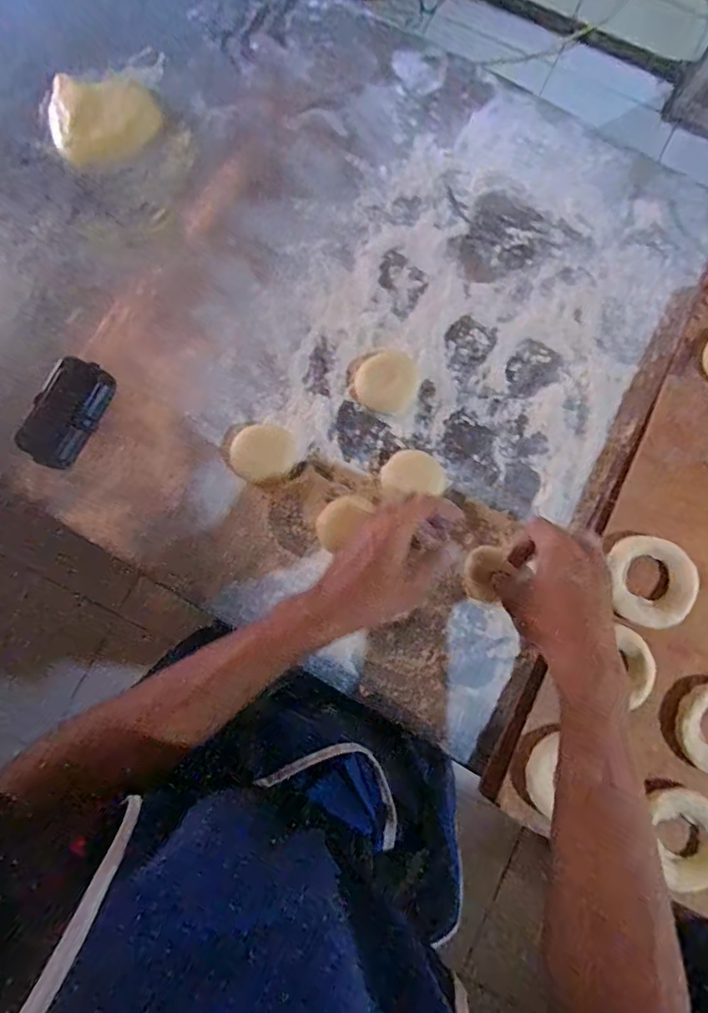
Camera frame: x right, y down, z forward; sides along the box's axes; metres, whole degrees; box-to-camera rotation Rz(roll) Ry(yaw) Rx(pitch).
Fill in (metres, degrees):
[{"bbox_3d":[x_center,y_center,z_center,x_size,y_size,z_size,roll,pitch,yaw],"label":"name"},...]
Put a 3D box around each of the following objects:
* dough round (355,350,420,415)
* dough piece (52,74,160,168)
[{"bbox_3d":[0.032,-0.121,0.503,0.058,0.021,0.053,0,84,0],"label":"dough round"},{"bbox_3d":[-0.262,-0.397,0.538,0.117,0.024,0.085,4,84,1],"label":"dough piece"}]

